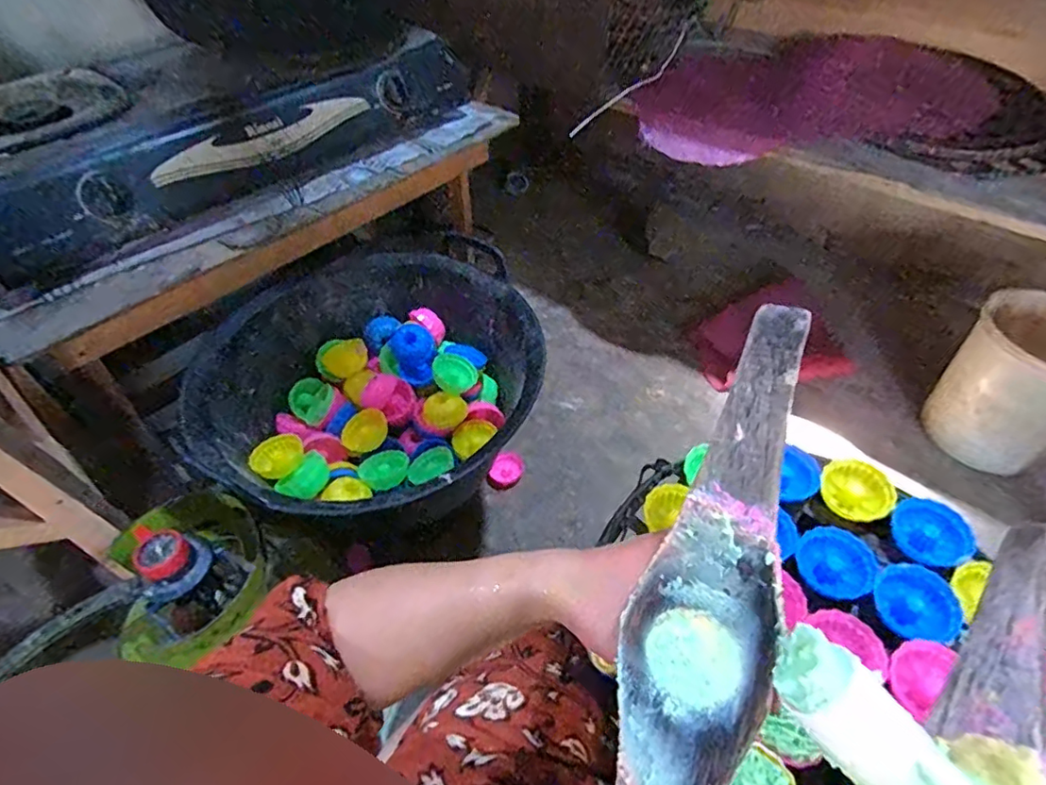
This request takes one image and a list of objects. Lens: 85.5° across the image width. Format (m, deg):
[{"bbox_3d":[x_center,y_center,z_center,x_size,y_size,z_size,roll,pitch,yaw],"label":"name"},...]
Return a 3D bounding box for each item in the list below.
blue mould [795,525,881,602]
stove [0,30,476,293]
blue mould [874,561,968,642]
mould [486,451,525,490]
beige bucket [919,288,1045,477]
[{"bbox_3d":[0.270,0.148,0.490,0.062,0.026,0.056,35,58,26],"label":"blue mould"},{"bbox_3d":[-0.445,-0.399,0.831,0.316,0.127,0.691,36,58,26],"label":"stove"},{"bbox_3d":[0.324,0.175,0.466,0.056,0.023,0.061,0,50,0],"label":"blue mould"},{"bbox_3d":[-0.029,0.141,1.000,0.054,0.034,0.062,24,54,19],"label":"mould"},{"bbox_3d":[0.866,-0.016,0.984,0.209,0.242,0.216,0,50,0],"label":"beige bucket"}]

